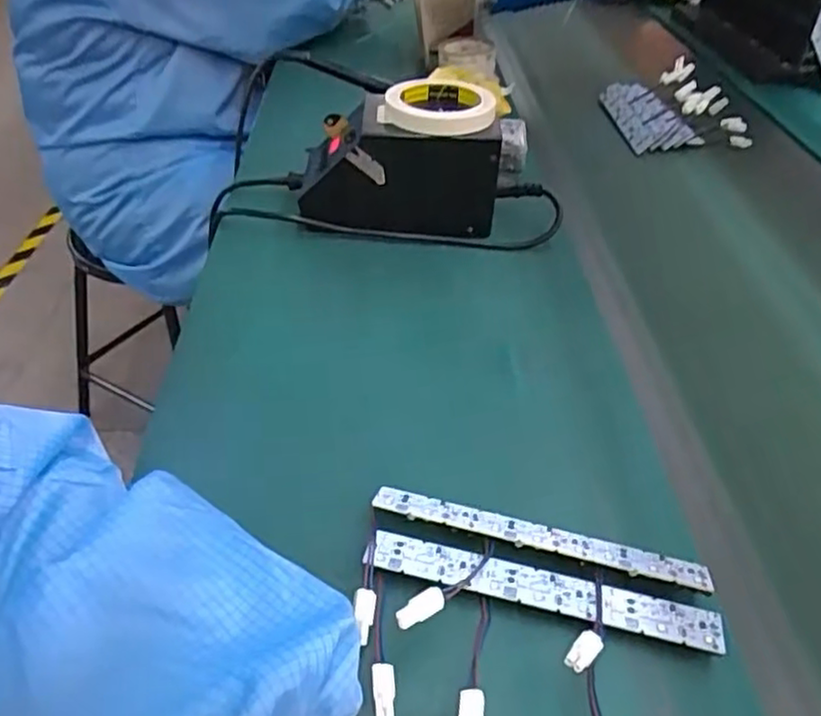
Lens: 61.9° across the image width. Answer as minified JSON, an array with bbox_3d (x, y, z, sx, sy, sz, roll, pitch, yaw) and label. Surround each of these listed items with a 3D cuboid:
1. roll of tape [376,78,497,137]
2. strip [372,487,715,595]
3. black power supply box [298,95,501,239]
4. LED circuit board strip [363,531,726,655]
[{"bbox_3d":[0.024,-0.236,0.632,0.101,0.022,0.097,3,41,-1],"label":"roll of tape"},{"bbox_3d":[0.072,0.102,0.392,0.189,0.005,0.019,12,38,10],"label":"strip"},{"bbox_3d":[-0.011,-0.186,0.651,0.185,0.100,0.081,6,41,2],"label":"black power supply box"},{"bbox_3d":[0.070,0.125,0.371,0.188,0.004,0.024,11,45,8],"label":"LED circuit board strip"}]

